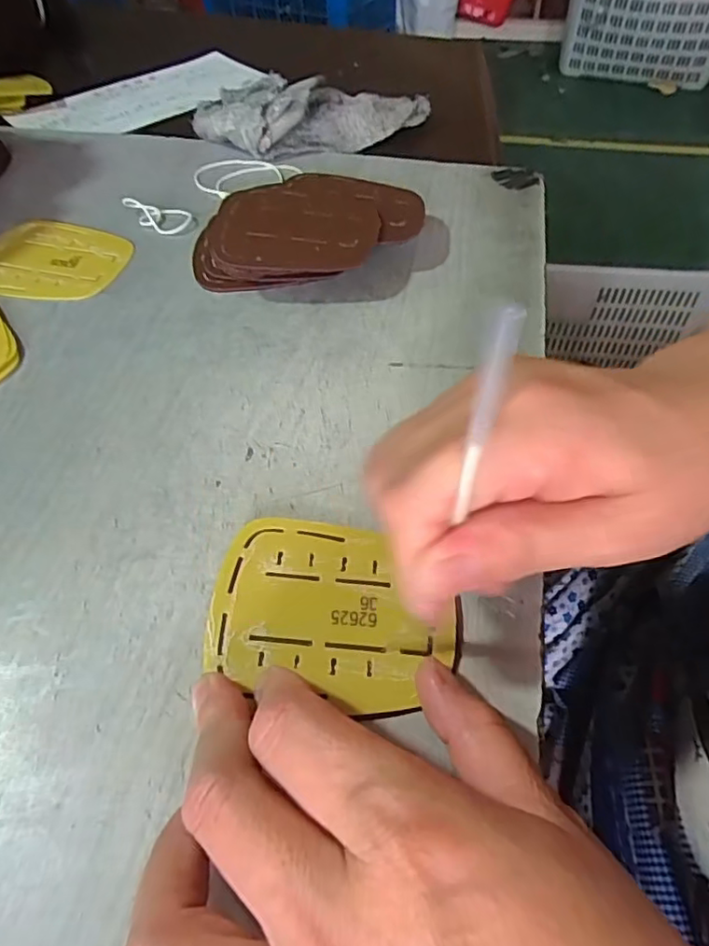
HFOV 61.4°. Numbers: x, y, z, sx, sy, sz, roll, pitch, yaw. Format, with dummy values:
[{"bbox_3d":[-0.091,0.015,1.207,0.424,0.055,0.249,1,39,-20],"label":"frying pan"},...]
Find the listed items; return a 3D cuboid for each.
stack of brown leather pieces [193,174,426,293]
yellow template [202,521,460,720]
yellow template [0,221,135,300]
[{"bbox_3d":[-0.025,-0.137,0.339,0.129,0.027,0.087,-8,53,-6],"label":"stack of brown leather pieces"},{"bbox_3d":[-0.008,0.045,0.211,0.084,0.008,0.063,9,53,6],"label":"yellow template"},{"bbox_3d":[-0.175,-0.124,0.345,0.084,0.004,0.066,8,53,5],"label":"yellow template"}]

